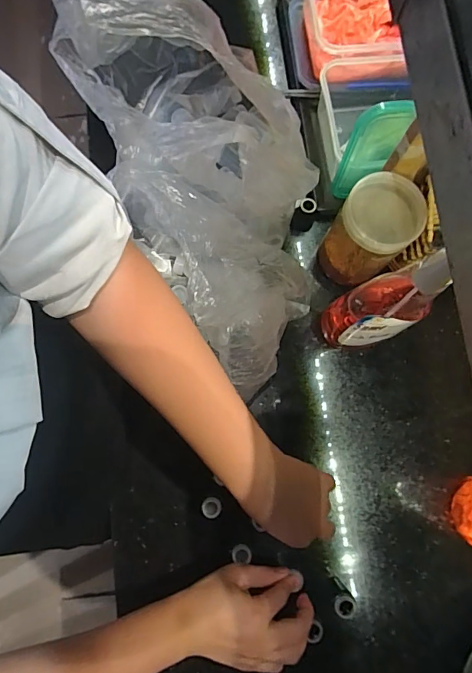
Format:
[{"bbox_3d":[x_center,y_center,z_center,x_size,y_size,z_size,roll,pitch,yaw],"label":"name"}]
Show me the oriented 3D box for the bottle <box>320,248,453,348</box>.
[{"bbox_3d":[0.168,-0.036,0.471,0.088,0.268,0.060,-26,81,-5],"label":"bottle"}]

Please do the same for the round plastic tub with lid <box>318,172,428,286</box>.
[{"bbox_3d":[0.168,-0.130,0.554,0.086,0.149,0.090,0,80,-1],"label":"round plastic tub with lid"}]

